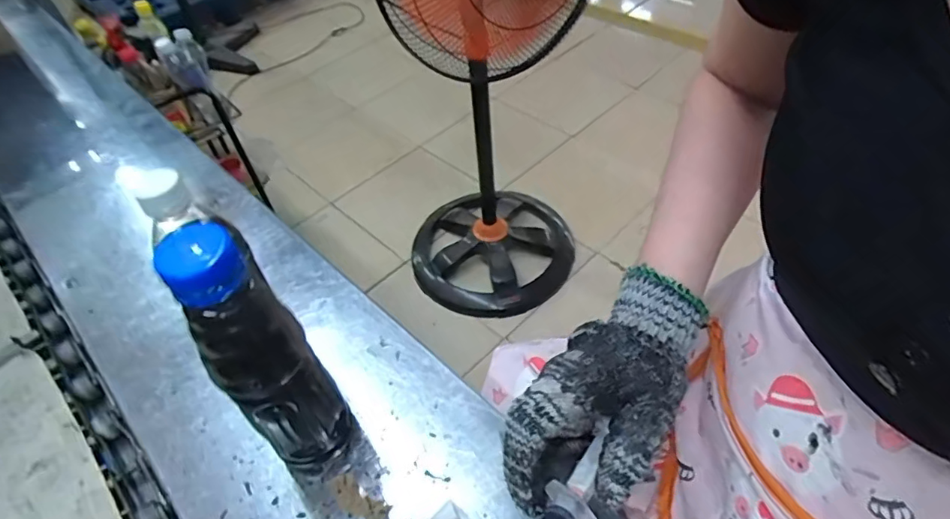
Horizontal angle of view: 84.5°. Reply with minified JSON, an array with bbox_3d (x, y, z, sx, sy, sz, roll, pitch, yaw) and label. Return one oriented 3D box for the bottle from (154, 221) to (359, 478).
[{"bbox_3d":[-0.135,0.073,0.347,0.062,0.219,0.056,-32,54,-21],"label":"bottle"}]

